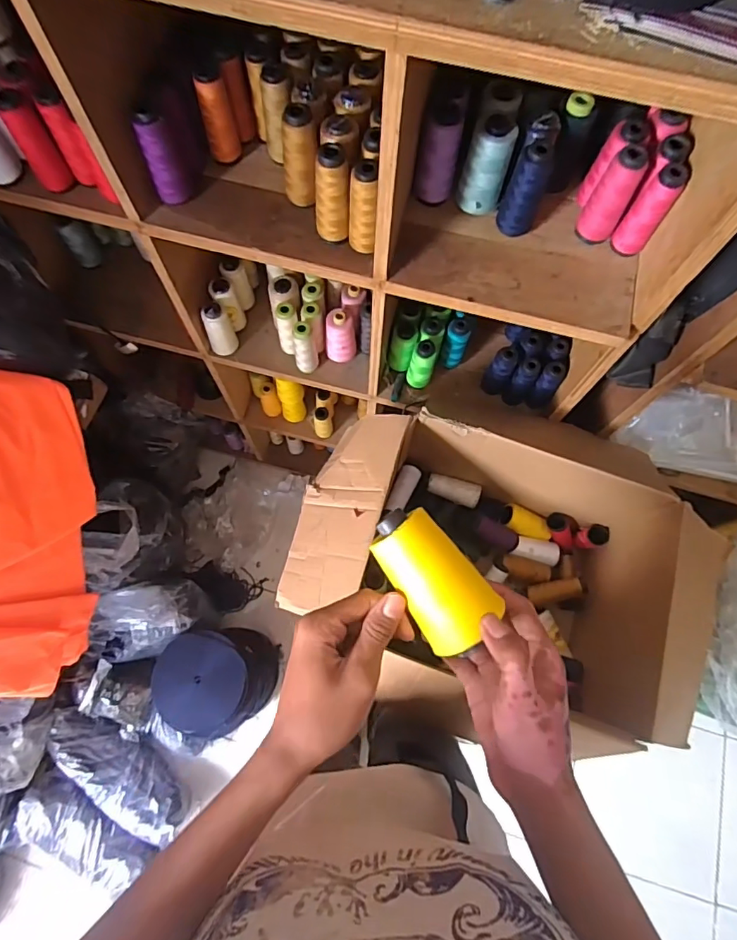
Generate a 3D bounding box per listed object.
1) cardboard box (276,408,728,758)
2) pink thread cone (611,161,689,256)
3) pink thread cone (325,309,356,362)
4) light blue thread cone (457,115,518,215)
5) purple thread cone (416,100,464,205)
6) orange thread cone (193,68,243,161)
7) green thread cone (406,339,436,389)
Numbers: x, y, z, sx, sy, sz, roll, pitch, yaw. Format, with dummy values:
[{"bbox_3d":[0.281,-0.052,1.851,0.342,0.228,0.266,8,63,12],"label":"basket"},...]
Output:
[{"bbox_3d":[0.213,0.164,0.867,0.679,0.321,0.469,11,71,1],"label":"cardboard box"},{"bbox_3d":[0.356,-0.327,0.619,0.041,0.111,0.039,38,74,10],"label":"pink thread cone"},{"bbox_3d":[-0.051,-0.248,0.916,0.056,0.100,0.050,2,72,-2],"label":"pink thread cone"},{"bbox_3d":[0.152,-0.390,0.633,0.055,0.105,0.047,14,72,2],"label":"light blue thread cone"},{"bbox_3d":[0.091,-0.402,0.626,0.051,0.119,0.039,13,72,2],"label":"purple thread cone"},{"bbox_3d":[-0.197,-0.465,0.650,0.041,0.097,0.045,-14,73,-7],"label":"orange thread cone"},{"bbox_3d":[0.098,-0.194,0.904,0.042,0.103,0.048,14,72,2],"label":"green thread cone"}]

